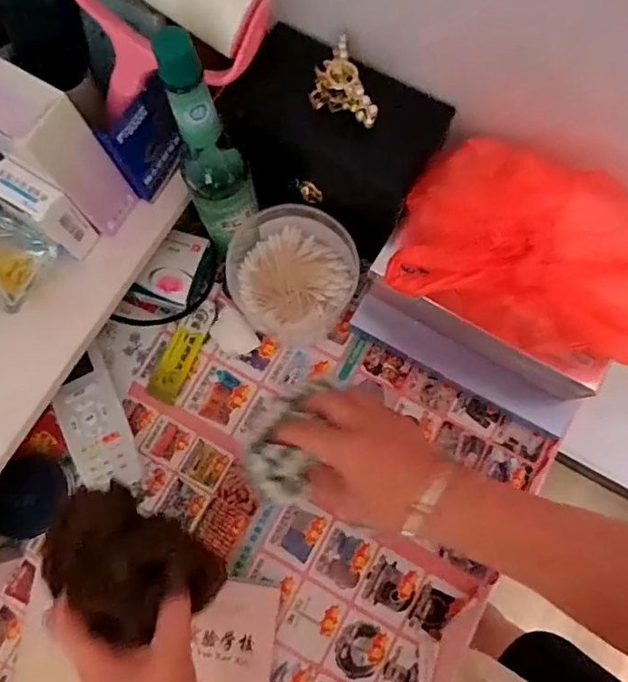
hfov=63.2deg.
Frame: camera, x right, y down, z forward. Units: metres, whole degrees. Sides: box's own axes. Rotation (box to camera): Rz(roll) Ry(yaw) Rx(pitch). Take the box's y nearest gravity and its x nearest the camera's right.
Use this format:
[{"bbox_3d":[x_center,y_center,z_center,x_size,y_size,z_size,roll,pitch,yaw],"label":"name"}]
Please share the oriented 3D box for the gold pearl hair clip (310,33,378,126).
[{"bbox_3d":[0.017,-0.177,0.357,0.035,0.023,0.064,-20,78,-2],"label":"gold pearl hair clip"}]

